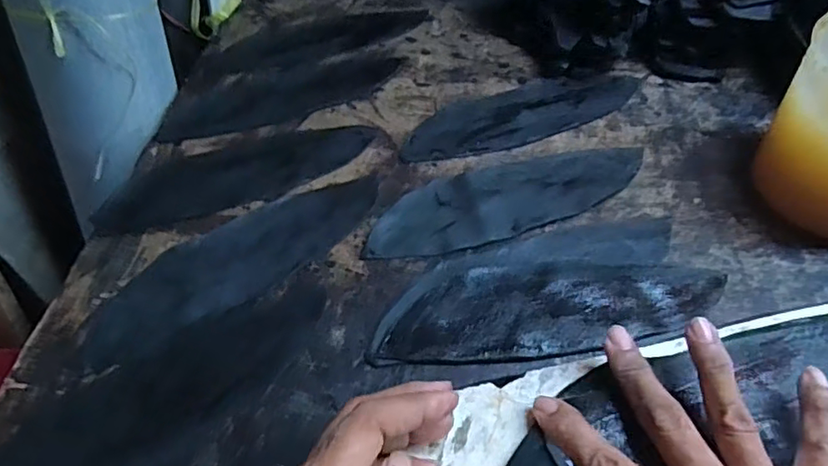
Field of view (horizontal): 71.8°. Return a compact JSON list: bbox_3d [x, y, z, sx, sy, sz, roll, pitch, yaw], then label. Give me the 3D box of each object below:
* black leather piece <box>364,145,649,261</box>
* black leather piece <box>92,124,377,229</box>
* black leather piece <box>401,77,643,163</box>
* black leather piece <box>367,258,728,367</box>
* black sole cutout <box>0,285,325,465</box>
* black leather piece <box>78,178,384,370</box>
[{"bbox_3d":[0.069,-0.027,0.421,0.213,0.006,0.070,-12,51,-9],"label":"black leather piece"},{"bbox_3d":[-0.131,-0.049,0.446,0.202,0.004,0.076,-15,51,-11],"label":"black leather piece"},{"bbox_3d":[0.091,-0.104,0.484,0.215,0.004,0.071,-20,52,-15],"label":"black leather piece"},{"bbox_3d":[0.084,0.045,0.358,0.214,0.004,0.071,-4,50,-2],"label":"black leather piece"},{"bbox_3d":[-0.145,0.096,0.322,0.215,0.004,0.067,-28,55,-20],"label":"black sole cutout"},{"bbox_3d":[-0.117,0.016,0.390,0.213,0.004,0.069,-29,55,-21],"label":"black leather piece"}]

